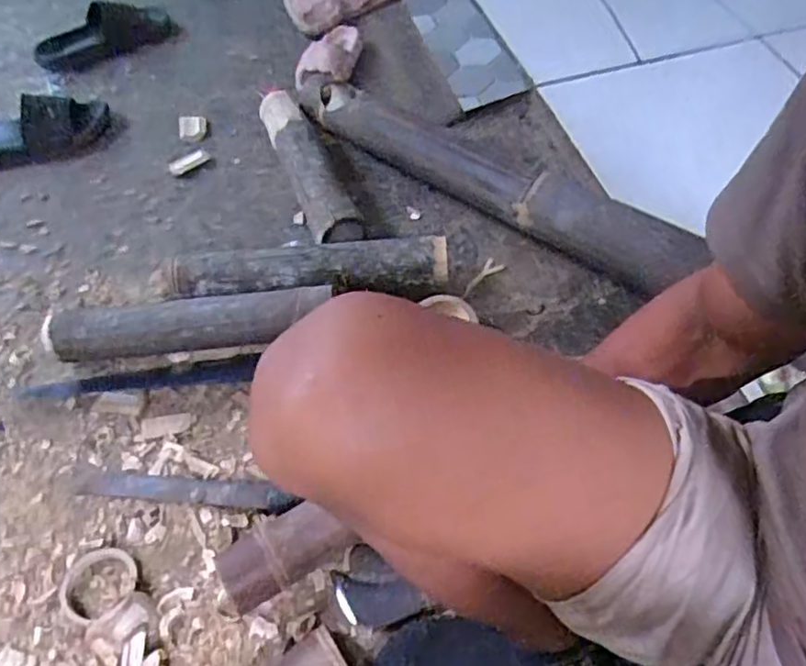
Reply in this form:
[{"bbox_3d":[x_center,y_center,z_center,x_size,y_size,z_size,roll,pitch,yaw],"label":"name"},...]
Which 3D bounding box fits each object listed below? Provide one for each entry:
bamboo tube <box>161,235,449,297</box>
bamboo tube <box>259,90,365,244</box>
[{"bbox_3d":[-0.124,-0.078,0.826,0.372,0.065,0.074,-5,55,-1],"label":"bamboo tube"},{"bbox_3d":[-0.143,-0.260,0.938,0.074,0.059,0.352,-20,56,-11],"label":"bamboo tube"}]

